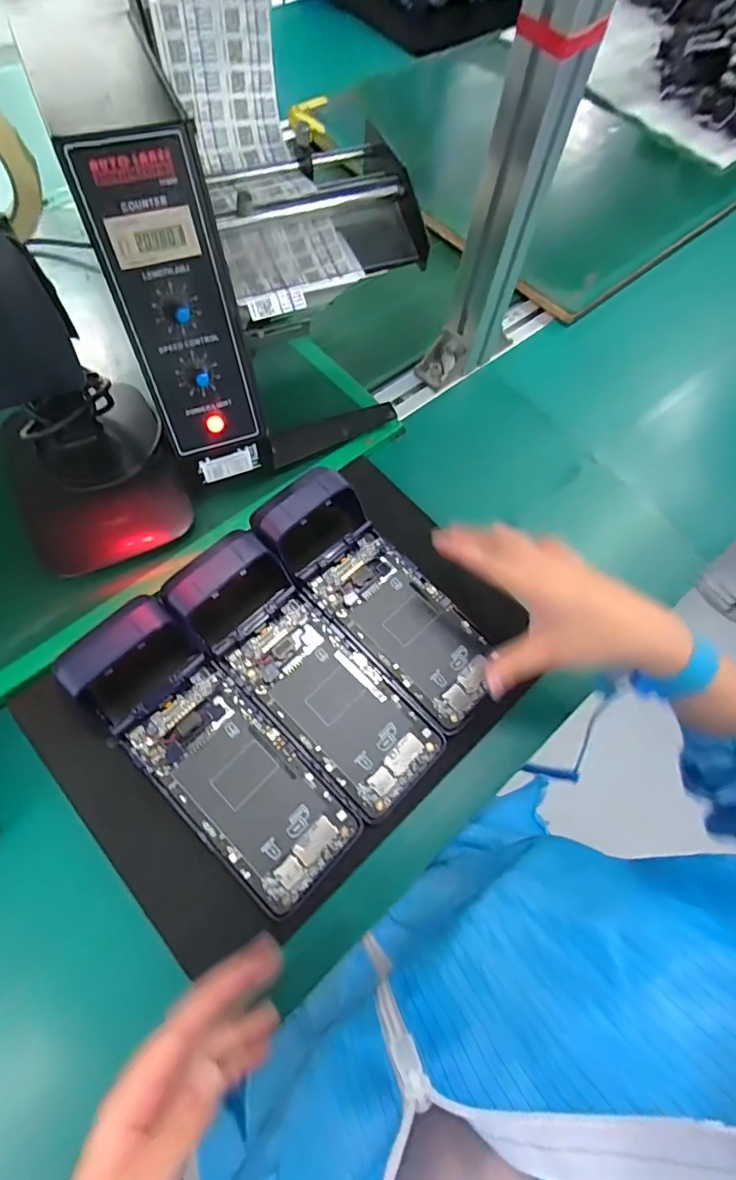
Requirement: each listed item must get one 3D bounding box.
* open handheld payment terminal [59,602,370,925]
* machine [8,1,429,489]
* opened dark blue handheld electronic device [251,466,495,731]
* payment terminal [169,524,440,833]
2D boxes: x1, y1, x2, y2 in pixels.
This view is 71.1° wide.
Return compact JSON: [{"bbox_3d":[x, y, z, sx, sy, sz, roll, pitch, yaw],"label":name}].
[{"bbox_3d":[-0.107,0.103,0.335,0.221,0.040,0.088,41,69,14],"label":"open handheld payment terminal"},{"bbox_3d":[-0.082,-0.235,0.371,0.230,0.203,0.184,-20,68,-12],"label":"machine"},{"bbox_3d":[0.011,0.000,0.388,0.088,0.045,0.212,-36,73,-18],"label":"opened dark blue handheld electronic device"},{"bbox_3d":[-0.042,0.052,0.361,0.212,0.043,0.083,42,70,15],"label":"payment terminal"}]

